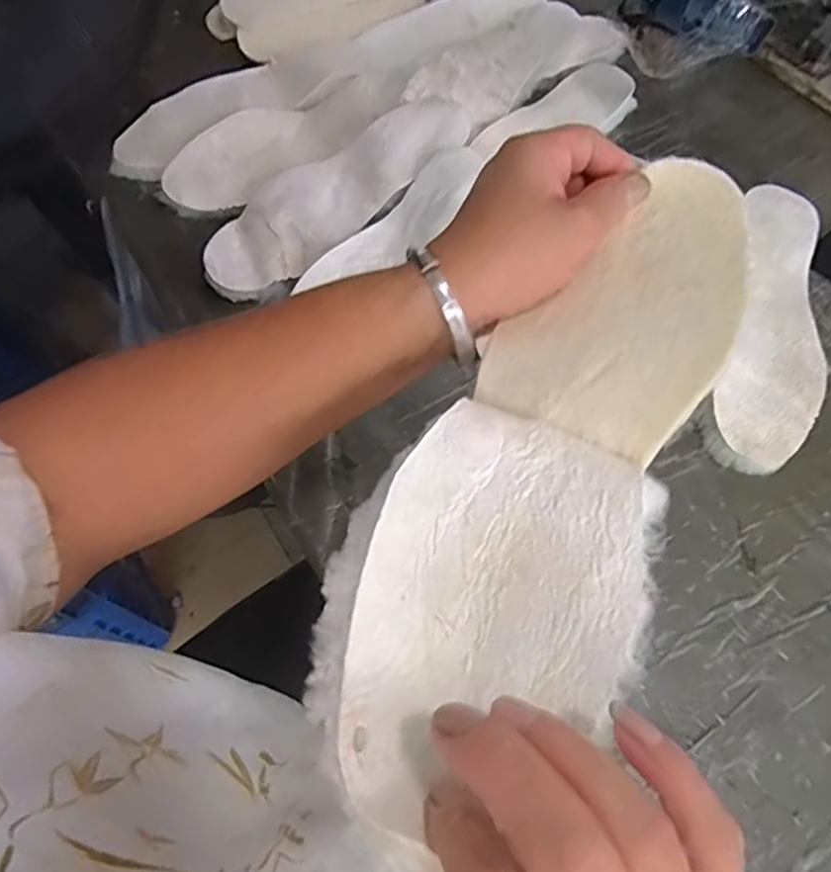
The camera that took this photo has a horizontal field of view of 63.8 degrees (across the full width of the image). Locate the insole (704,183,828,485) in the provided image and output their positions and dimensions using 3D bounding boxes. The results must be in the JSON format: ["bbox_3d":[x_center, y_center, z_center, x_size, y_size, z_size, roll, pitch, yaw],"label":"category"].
[{"bbox_3d":[0.295,-0.097,0.545,0.077,0.020,0.279,18,65,9],"label":"insole"}]

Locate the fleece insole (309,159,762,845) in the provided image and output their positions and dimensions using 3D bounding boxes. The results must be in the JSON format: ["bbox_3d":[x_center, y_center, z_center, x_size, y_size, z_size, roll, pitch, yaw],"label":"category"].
[{"bbox_3d":[0.059,-0.002,0.262,0.099,0.026,0.290,26,63,9],"label":"fleece insole"}]

